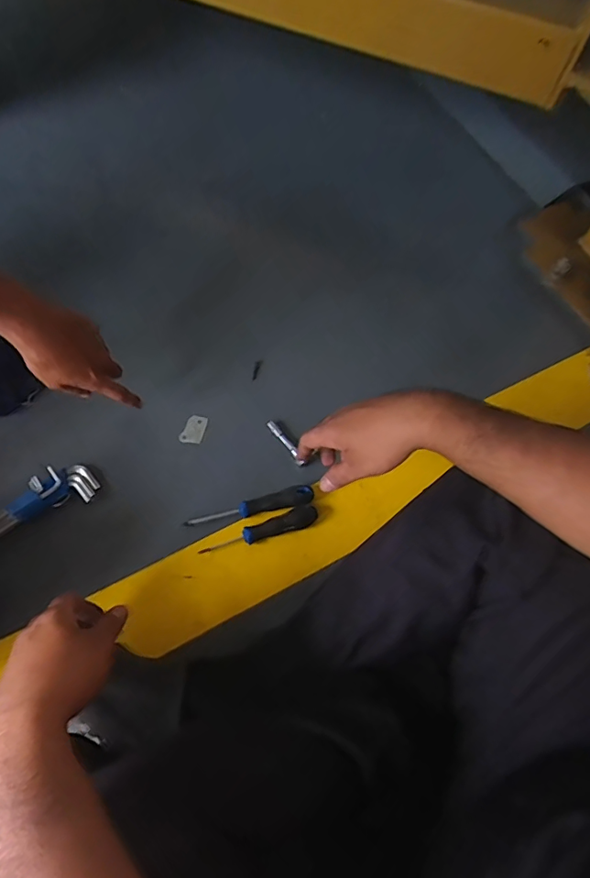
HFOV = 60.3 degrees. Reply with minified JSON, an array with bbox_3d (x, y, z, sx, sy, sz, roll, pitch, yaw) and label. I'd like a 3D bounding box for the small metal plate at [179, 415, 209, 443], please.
[{"bbox_3d":[-0.139,-0.013,0.695,0.033,0.006,0.039,7,65,1],"label":"small metal plate"}]

